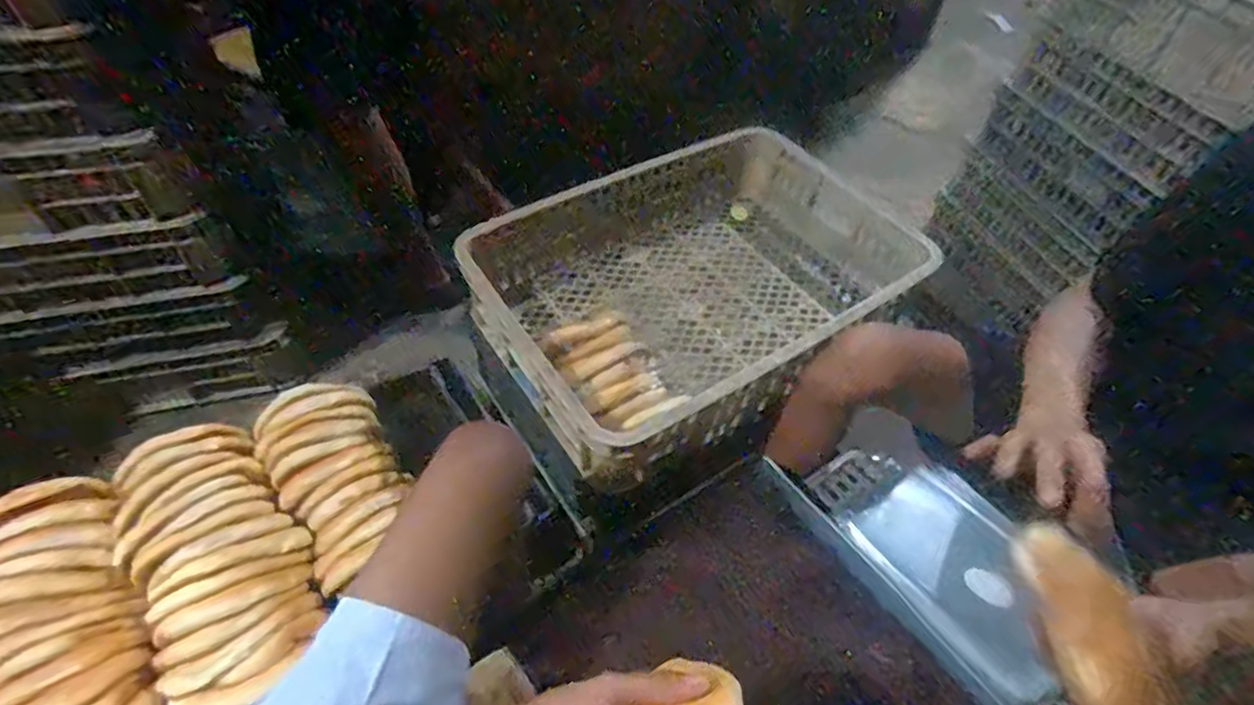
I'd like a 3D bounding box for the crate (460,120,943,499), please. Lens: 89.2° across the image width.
[{"bbox_3d":[0.117,-0.110,1.004,0.641,0.152,0.446,-26,55,-22],"label":"crate"}]

